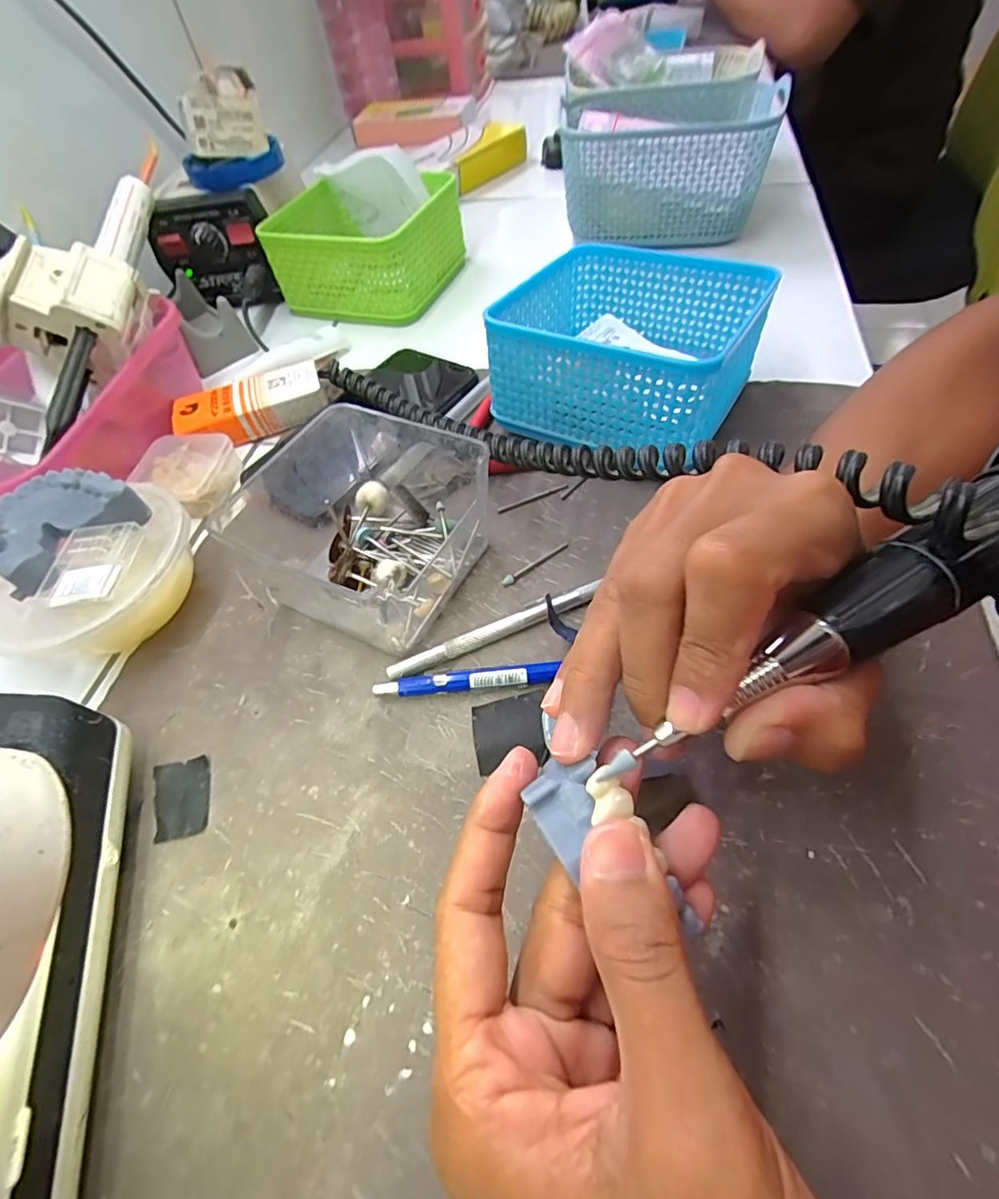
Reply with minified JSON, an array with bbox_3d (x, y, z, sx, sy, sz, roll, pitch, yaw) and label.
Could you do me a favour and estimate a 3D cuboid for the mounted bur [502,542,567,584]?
[{"bbox_3d":[0.019,-0.020,0.278,0.041,0.004,0.005,-34,58,-16],"label":"mounted bur"}]

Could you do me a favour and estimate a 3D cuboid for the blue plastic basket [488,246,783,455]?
[{"bbox_3d":[0.076,-0.147,0.318,0.130,0.072,0.132,22,61,21],"label":"blue plastic basket"}]

